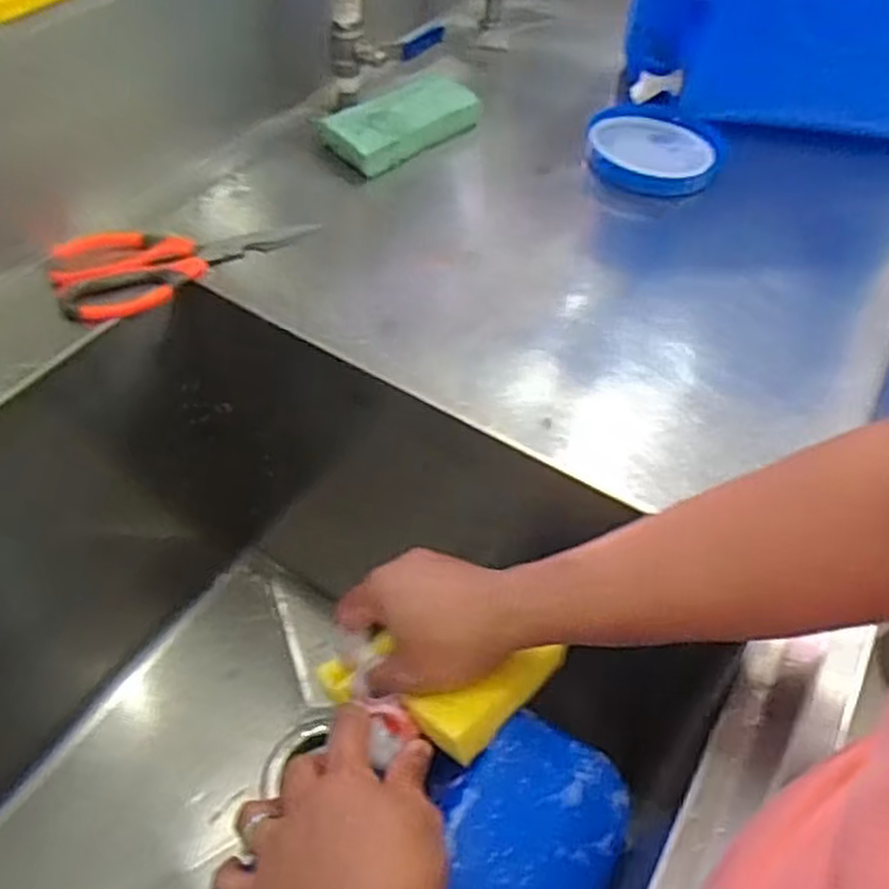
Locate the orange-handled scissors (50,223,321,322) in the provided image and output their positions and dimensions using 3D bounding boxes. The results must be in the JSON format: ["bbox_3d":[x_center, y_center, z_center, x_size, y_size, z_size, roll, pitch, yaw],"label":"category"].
[{"bbox_3d":[-0.187,-0.137,0.584,0.189,0.015,0.085,-15,53,-16],"label":"orange-handled scissors"}]

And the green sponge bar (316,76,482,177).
[{"bbox_3d":[-0.035,-0.291,0.715,0.141,0.035,0.067,-34,60,-28],"label":"green sponge bar"}]

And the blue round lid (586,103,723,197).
[{"bbox_3d":[0.191,-0.271,0.724,0.117,0.028,0.125,2,51,-3],"label":"blue round lid"}]

